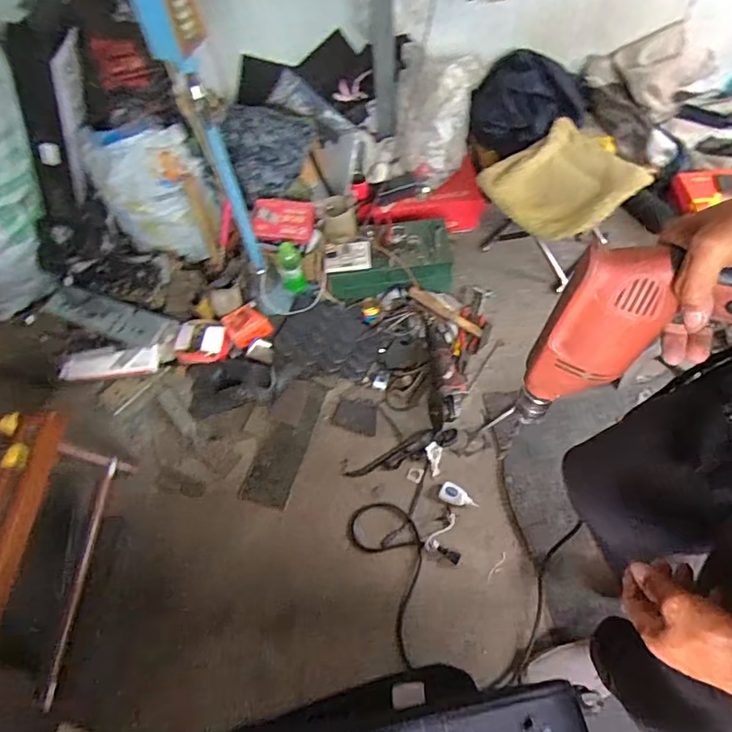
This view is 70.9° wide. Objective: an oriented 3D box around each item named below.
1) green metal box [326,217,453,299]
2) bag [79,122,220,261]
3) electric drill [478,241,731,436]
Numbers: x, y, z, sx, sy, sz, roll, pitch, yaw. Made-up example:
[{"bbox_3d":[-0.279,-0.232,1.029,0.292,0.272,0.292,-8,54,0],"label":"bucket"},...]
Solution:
[{"bbox_3d":[0.065,-0.297,1.416,0.340,0.119,0.173,-7,57,0],"label":"green metal box"},{"bbox_3d":[-0.489,-0.405,1.236,0.246,0.361,0.096,-31,60,-15],"label":"bag"},{"bbox_3d":[0.237,-0.016,0.442,0.199,0.201,0.063,3,58,6],"label":"electric drill"}]

